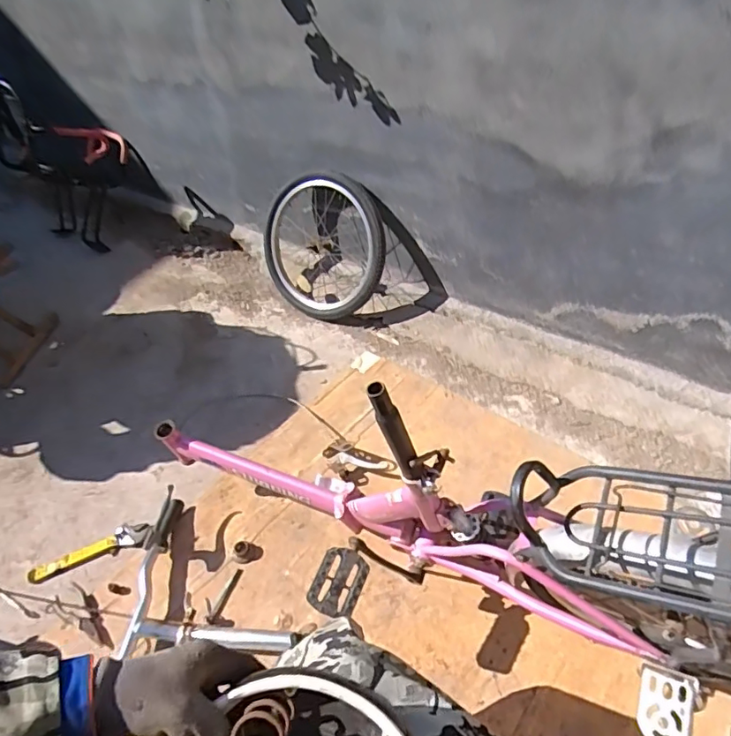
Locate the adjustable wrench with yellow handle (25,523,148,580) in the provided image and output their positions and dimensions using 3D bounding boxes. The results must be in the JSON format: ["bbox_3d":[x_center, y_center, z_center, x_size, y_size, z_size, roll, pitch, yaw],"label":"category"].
[{"bbox_3d":[-0.570,0.376,1.110,0.234,0.010,0.041,-20,47,-12],"label":"adjustable wrench with yellow handle"}]

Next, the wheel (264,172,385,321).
[{"bbox_3d":[-0.127,-0.333,1.551,0.416,0.377,0.111,-24,6,32],"label":"wheel"}]

